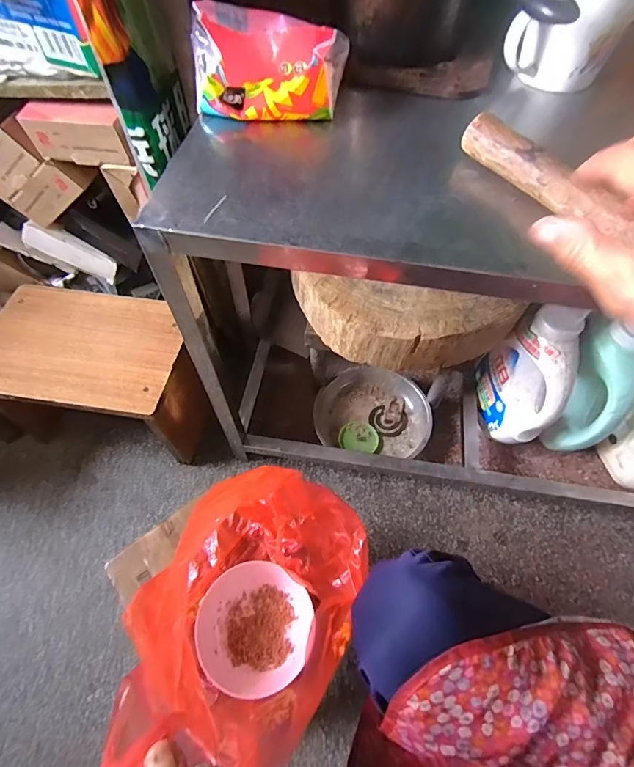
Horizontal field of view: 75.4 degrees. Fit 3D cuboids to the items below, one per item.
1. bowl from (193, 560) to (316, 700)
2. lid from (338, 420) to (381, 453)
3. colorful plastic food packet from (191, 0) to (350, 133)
[{"bbox_3d":[-0.061,0.241,0.413,0.110,0.034,0.113,1,59,-2],"label":"bowl"},{"bbox_3d":[0.076,0.097,0.750,0.071,0.007,0.060,1,59,-1],"label":"lid"},{"bbox_3d":[-0.044,-0.294,0.384,0.142,0.051,0.099,3,90,-5],"label":"colorful plastic food packet"}]

